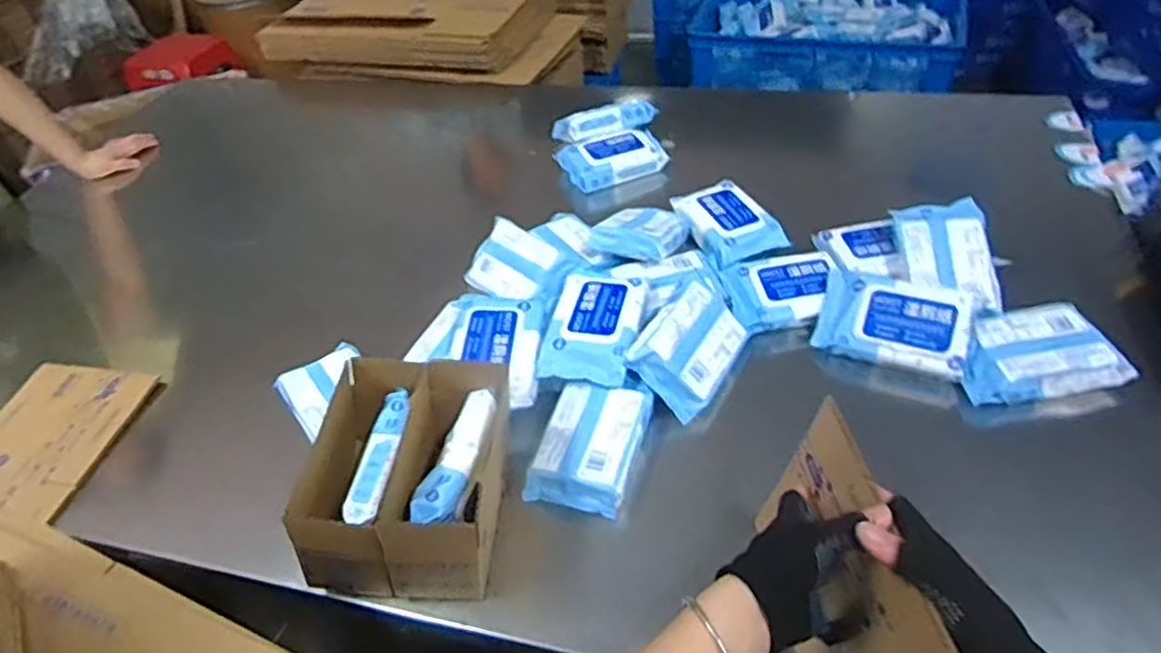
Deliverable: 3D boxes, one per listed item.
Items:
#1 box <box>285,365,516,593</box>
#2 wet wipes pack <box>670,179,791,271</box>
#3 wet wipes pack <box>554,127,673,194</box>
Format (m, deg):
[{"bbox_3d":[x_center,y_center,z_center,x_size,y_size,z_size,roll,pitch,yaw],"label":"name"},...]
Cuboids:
[{"bbox_3d":[-0.160,0.146,0.677,0.170,0.135,0.200,-1,44,7],"label":"box"},{"bbox_3d":[0.211,-0.152,0.981,0.105,0.033,0.159,-19,45,-11],"label":"wet wipes pack"},{"bbox_3d":[0.056,-0.295,1.196,0.179,0.040,0.107,-20,45,-12],"label":"wet wipes pack"}]

